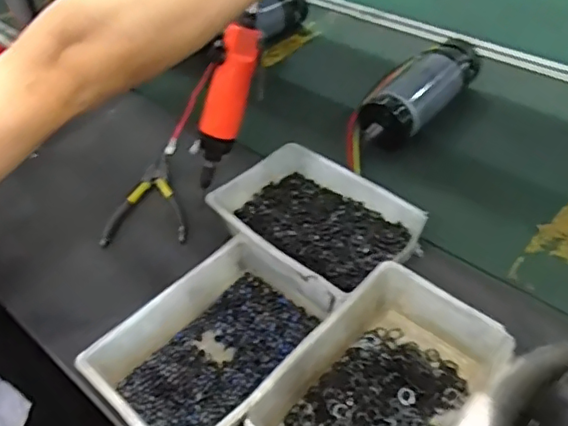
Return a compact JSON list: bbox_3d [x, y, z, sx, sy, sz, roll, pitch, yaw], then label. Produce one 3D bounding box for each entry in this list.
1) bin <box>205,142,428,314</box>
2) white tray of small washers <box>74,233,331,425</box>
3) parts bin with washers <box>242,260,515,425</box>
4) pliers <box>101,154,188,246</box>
[{"bbox_3d":[0.032,0.009,0.631,0.202,0.045,0.156,34,55,30],"label":"bin"},{"bbox_3d":[-0.061,0.121,0.527,0.146,0.055,0.202,33,54,30],"label":"white tray of small washers"},{"bbox_3d":[0.079,0.149,0.484,0.138,0.055,0.211,33,54,30],"label":"parts bin with washers"},{"bbox_3d":[-0.163,-0.016,0.718,0.097,0.025,0.148,-2,45,0],"label":"pliers"}]

